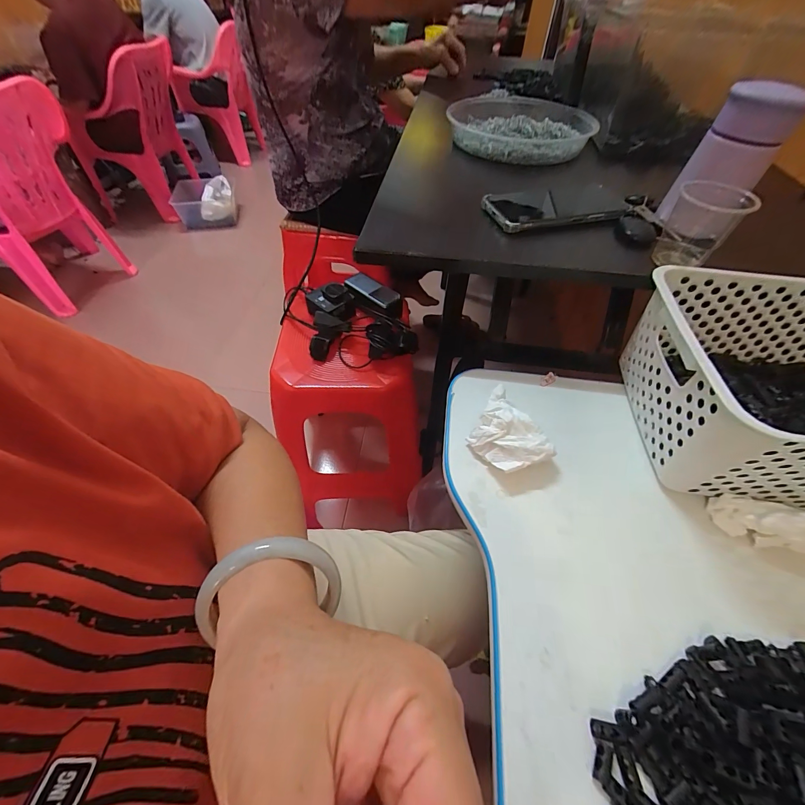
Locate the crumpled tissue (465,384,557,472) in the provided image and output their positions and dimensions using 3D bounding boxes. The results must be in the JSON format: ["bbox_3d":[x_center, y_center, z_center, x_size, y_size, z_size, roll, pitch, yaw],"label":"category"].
[{"bbox_3d":[0.096,0.026,0.340,0.064,0.032,0.084,-23,55,-19],"label":"crumpled tissue"}]

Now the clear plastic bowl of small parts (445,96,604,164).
[{"bbox_3d":[0.176,-0.449,0.592,0.205,0.050,0.254,-32,59,-23],"label":"clear plastic bowl of small parts"}]

